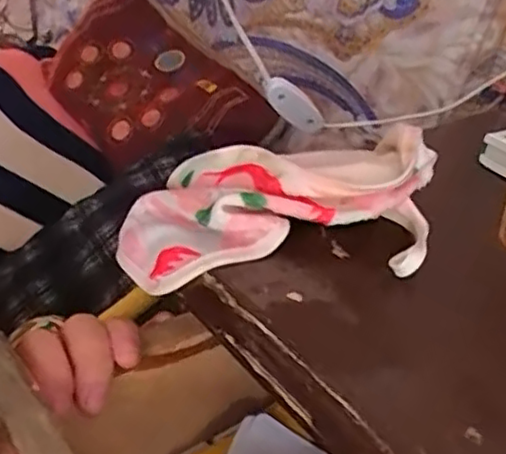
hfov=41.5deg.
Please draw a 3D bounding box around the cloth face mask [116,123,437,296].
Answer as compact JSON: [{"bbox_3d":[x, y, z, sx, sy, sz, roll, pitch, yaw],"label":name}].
[{"bbox_3d":[0.010,-0.008,0.316,0.150,0.041,0.075,-12,32,4],"label":"cloth face mask"}]

